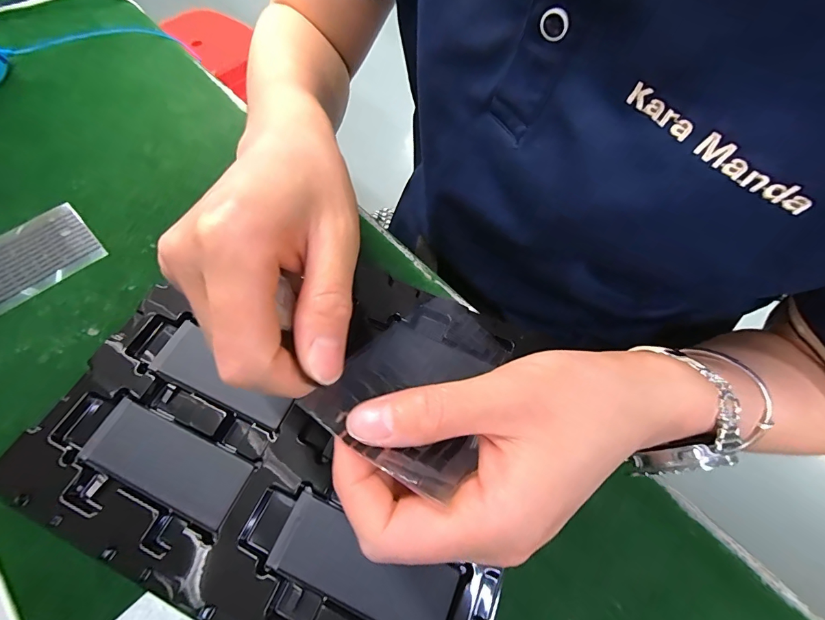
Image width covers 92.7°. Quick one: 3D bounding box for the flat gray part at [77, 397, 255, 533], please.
[{"bbox_3d":[-0.141,0.089,0.228,0.093,0.008,0.038,23,63,10],"label":"flat gray part"}]

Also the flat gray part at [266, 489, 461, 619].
[{"bbox_3d":[-0.026,0.135,0.206,0.094,0.004,0.038,22,63,9],"label":"flat gray part"}]

